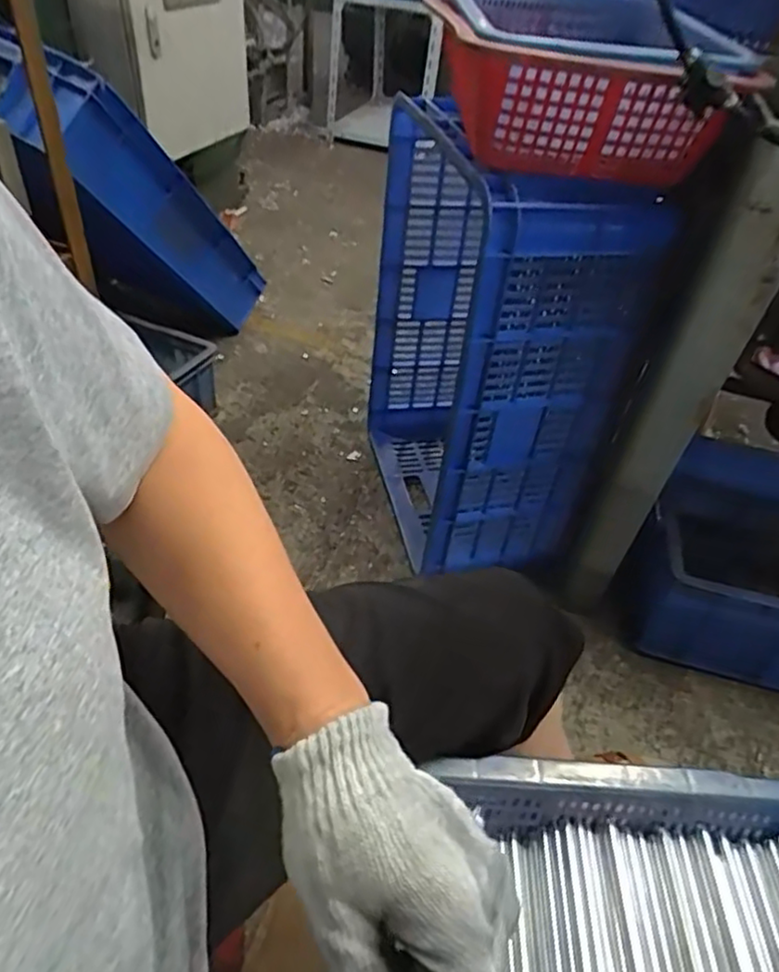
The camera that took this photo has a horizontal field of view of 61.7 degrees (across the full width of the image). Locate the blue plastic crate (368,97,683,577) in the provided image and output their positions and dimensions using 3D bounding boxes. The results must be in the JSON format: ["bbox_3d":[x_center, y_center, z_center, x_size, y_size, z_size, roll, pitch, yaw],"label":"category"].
[{"bbox_3d":[0.129,-0.200,0.982,0.210,0.606,0.446,-5,45,-12],"label":"blue plastic crate"}]

